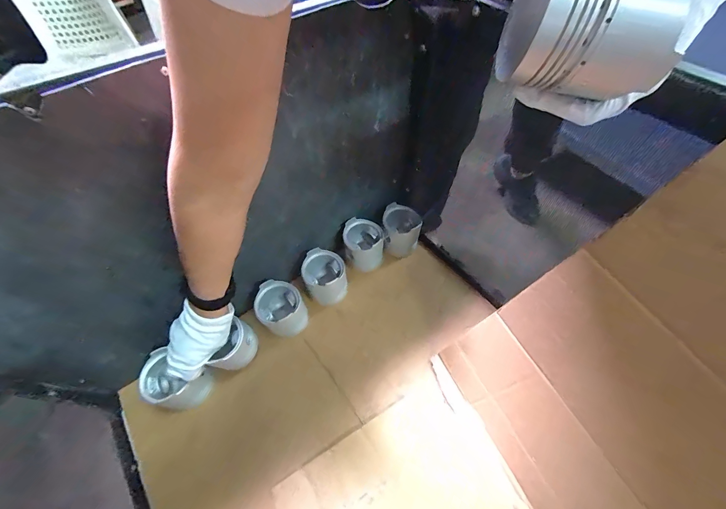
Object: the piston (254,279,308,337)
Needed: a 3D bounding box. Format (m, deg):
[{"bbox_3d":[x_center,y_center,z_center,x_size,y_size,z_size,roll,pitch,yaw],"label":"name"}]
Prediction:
[{"bbox_3d":[-0.155,0.105,0.590,0.085,0.082,0.078,-1,58,2],"label":"piston"}]

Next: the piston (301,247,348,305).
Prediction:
[{"bbox_3d":[-0.075,0.047,0.623,0.085,0.093,0.092,-27,61,-14],"label":"piston"}]

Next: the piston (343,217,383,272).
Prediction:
[{"bbox_3d":[0.001,-0.022,0.670,0.081,0.090,0.083,-1,58,2],"label":"piston"}]

